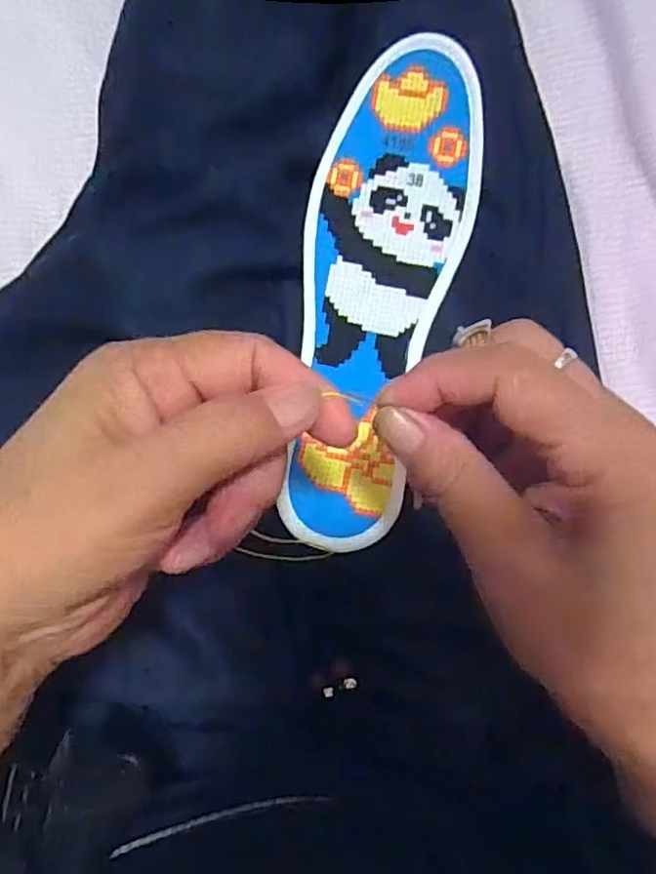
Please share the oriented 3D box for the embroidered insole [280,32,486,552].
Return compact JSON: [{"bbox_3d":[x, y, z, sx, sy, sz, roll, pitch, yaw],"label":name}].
[{"bbox_3d":[0.021,-0.062,0.280,0.071,0.026,0.221,10,88,0],"label":"embroidered insole"}]

